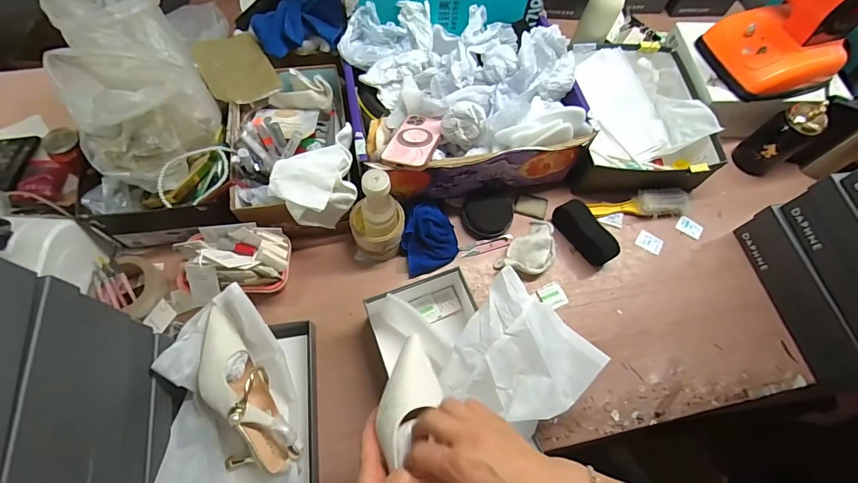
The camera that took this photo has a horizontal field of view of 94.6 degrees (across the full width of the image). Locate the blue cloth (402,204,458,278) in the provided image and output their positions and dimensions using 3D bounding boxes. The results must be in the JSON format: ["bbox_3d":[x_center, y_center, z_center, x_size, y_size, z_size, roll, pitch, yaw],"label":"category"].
[{"bbox_3d":[0.000,-0.012,0.694,0.104,0.054,0.110,-18,68,-11],"label":"blue cloth"}]

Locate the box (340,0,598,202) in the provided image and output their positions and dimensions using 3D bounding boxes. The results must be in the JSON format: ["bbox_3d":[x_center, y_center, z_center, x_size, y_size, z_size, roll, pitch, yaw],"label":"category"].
[{"bbox_3d":[0.051,-0.255,0.710,0.373,0.183,0.309,-14,67,-10],"label":"box"}]

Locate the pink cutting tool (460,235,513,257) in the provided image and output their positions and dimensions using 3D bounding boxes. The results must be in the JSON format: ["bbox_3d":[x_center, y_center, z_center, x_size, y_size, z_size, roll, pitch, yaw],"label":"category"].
[{"bbox_3d":[0.105,0.006,0.724,0.098,0.009,0.027,-15,67,-10],"label":"pink cutting tool"}]

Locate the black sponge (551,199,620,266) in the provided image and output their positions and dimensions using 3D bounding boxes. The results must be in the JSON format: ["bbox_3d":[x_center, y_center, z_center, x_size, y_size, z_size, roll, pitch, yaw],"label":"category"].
[{"bbox_3d":[0.280,-0.016,0.714,0.033,0.070,0.126,-32,71,-17],"label":"black sponge"}]

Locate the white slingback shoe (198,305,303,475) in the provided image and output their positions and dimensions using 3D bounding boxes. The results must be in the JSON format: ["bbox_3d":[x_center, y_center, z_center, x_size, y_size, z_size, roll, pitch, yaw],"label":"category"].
[{"bbox_3d":[-0.272,0.217,0.559,0.089,0.073,0.231,-29,70,-16],"label":"white slingback shoe"}]

